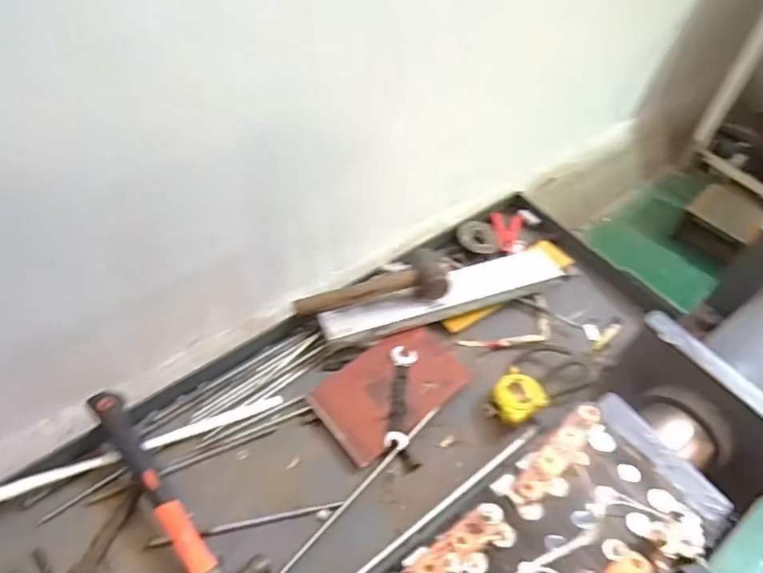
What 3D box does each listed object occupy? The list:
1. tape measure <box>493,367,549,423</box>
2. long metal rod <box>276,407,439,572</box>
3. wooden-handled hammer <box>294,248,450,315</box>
[{"bbox_3d":[0.196,0.158,0.822,0.075,0.035,0.078,1,52,-1],"label":"tape measure"},{"bbox_3d":[-0.057,0.291,0.722,0.015,0.015,0.388,36,59,24],"label":"long metal rod"},{"bbox_3d":[-0.013,-0.007,0.894,0.246,0.059,0.081,-4,52,-5],"label":"wooden-handled hammer"}]

